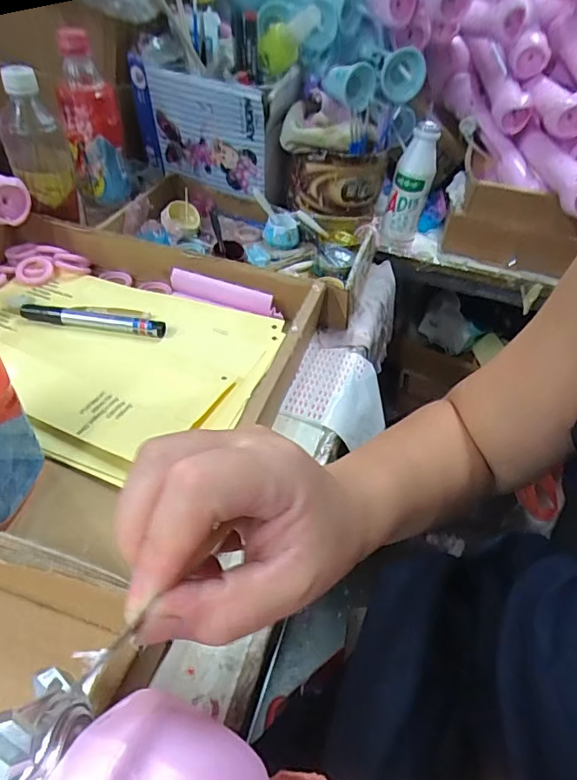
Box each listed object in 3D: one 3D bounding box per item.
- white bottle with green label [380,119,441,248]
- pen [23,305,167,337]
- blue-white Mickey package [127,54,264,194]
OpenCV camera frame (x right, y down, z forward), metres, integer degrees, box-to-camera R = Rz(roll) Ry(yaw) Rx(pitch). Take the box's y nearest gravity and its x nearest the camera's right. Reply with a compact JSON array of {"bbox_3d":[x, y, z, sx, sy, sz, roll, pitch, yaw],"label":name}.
[{"bbox_3d":[0.163,-0.271,0.648,0.049,0.146,0.048,18,44,9],"label":"white bottle with green label"},{"bbox_3d":[-0.186,-0.067,0.466,0.135,0.014,0.015,8,44,-1],"label":"pen"},{"bbox_3d":[-0.108,-0.314,0.593,0.155,0.135,0.023,14,63,7],"label":"blue-white Mickey package"}]

